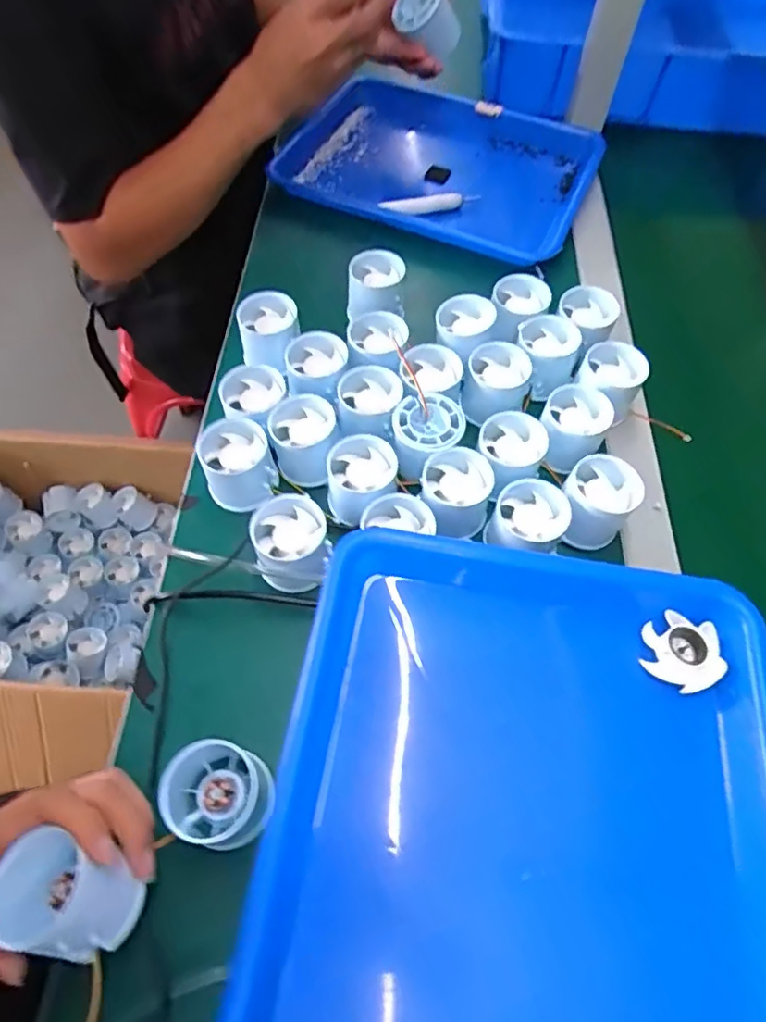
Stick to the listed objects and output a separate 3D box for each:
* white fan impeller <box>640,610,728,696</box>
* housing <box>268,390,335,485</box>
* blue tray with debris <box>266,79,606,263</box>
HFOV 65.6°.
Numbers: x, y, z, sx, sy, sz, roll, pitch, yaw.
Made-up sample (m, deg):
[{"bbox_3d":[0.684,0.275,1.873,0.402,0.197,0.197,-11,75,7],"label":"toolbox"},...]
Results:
[{"bbox_3d":[0.173,0.081,0.343,0.039,0.018,0.044,-13,71,20],"label":"white fan impeller"},{"bbox_3d":[-0.062,-0.056,0.470,0.051,0.045,0.060,3,60,-1],"label":"housing"},{"bbox_3d":[0.073,-0.403,0.692,0.324,0.048,0.245,27,62,13],"label":"blue tray with debris"}]

